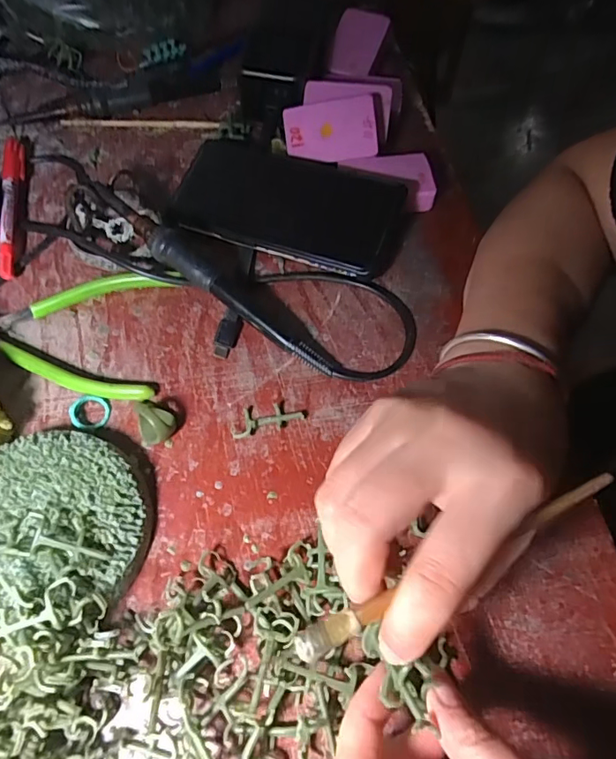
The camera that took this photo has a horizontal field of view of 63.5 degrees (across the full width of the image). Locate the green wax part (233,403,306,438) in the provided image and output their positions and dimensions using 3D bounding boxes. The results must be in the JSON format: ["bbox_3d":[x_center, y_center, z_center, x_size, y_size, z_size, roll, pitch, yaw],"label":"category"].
[{"bbox_3d":[-0.024,0.022,0.299,0.044,0.007,0.017,-16,63,-9],"label":"green wax part"}]

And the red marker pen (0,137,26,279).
[{"bbox_3d":[-0.222,-0.132,0.375,0.015,0.017,0.139,-12,63,-7],"label":"red marker pen"}]

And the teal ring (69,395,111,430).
[{"bbox_3d":[-0.132,0.020,0.301,0.023,0.004,0.021,0,62,0],"label":"teal ring"}]

